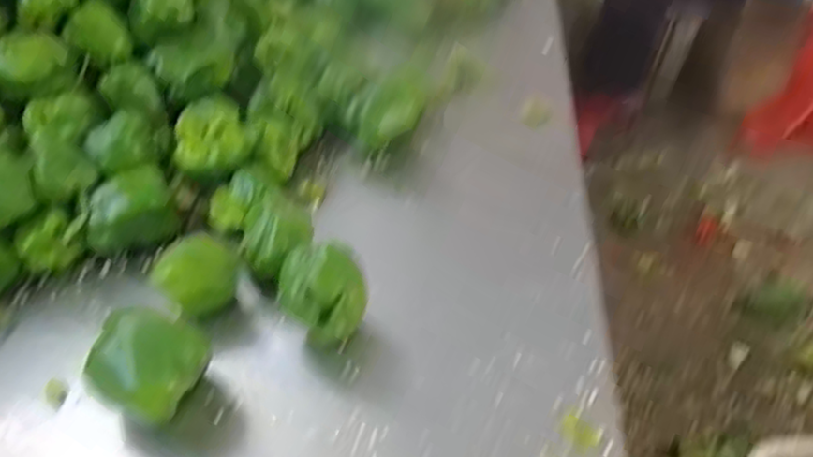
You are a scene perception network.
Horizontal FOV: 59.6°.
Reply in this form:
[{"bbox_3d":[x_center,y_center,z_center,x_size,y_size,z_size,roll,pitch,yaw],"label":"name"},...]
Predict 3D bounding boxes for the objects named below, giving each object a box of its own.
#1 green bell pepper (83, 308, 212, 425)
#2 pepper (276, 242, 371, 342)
[{"bbox_3d":[-0.237,0.132,0.662,0.083,0.089,0.097,24,47,32],"label":"green bell pepper"},{"bbox_3d":[-0.086,0.061,0.733,0.087,0.079,0.089,-10,39,-5],"label":"pepper"}]

